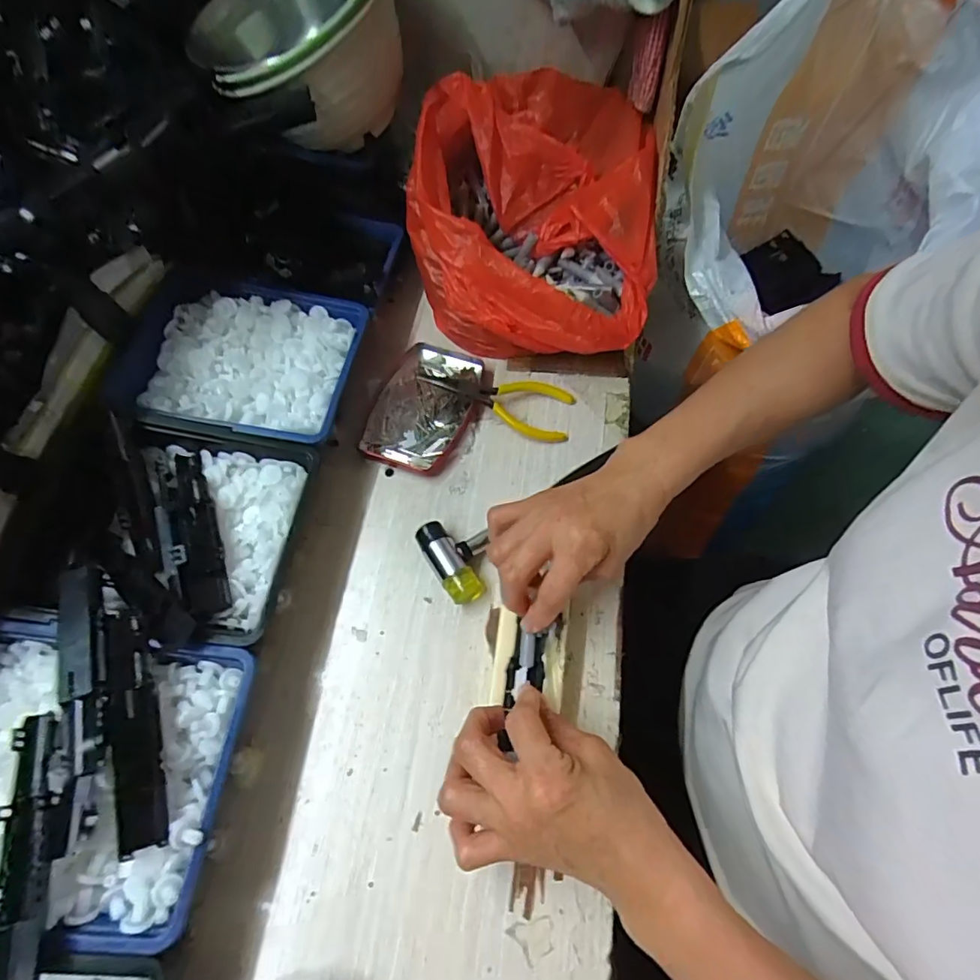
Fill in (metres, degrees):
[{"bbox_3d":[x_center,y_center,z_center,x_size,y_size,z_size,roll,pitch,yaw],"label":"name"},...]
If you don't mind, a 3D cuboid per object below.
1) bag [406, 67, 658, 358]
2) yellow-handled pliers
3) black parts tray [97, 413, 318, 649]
[{"bbox_3d":[0.036,-0.239,0.472,0.204,0.135,0.250,1,62,3],"label":"bag"},{"bbox_3d":[0.005,-0.076,0.443,0.127,0.022,0.049,12,62,5],"label":"yellow-handled pliers"},{"bbox_3d":[-0.201,0.033,0.367,0.129,0.068,0.149,4,63,5],"label":"black parts tray"}]

